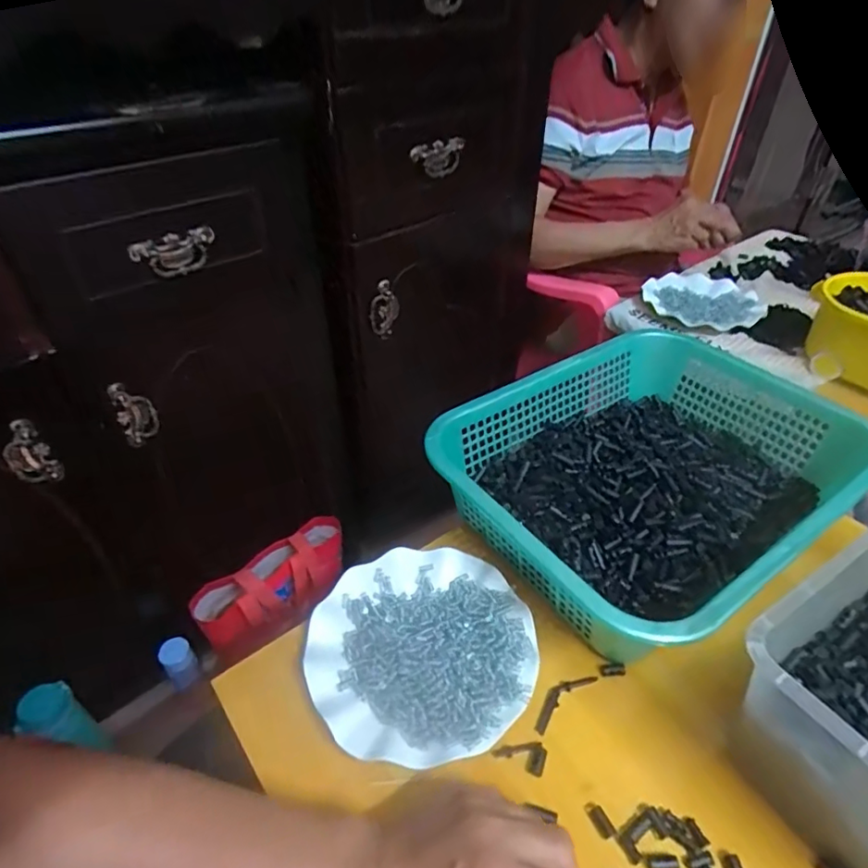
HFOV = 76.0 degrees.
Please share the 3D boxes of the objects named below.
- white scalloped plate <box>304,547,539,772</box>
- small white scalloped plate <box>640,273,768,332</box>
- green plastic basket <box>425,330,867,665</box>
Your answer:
[{"bbox_3d":[-0.010,0.174,0.459,0.175,0.023,0.183,0,40,0],"label":"white scalloped plate"},{"bbox_3d":[0.444,-0.227,0.930,0.184,0.013,0.183,0,40,0],"label":"small white scalloped plate"},{"bbox_3d":[0.221,0.034,0.563,0.393,0.088,0.295,-24,46,-27],"label":"green plastic basket"}]

